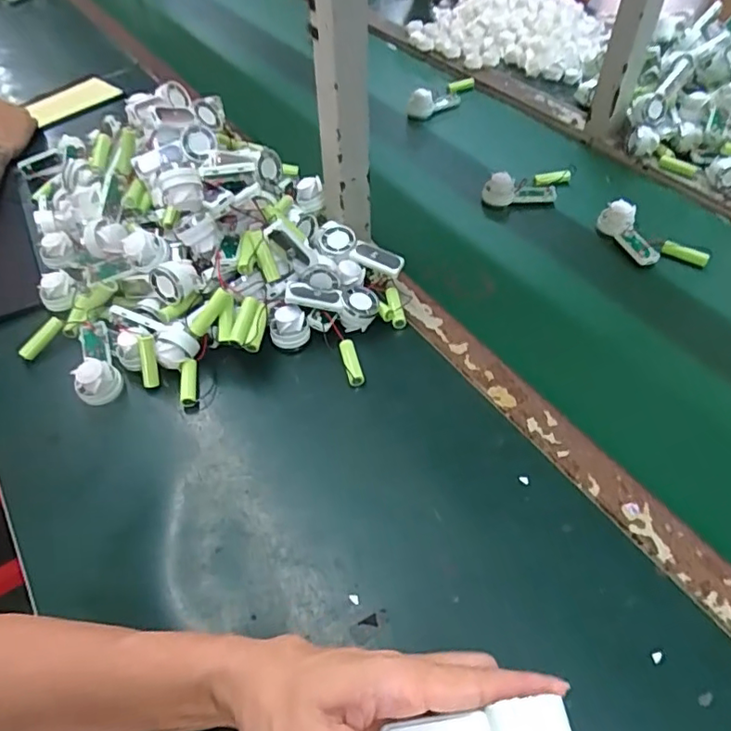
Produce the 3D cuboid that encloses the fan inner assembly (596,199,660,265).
[{"bbox_3d":[0.313,-0.157,0.672,0.025,0.043,0.087,-19,52,-14],"label":"fan inner assembly"}]

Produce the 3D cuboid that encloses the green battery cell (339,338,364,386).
[{"bbox_3d":[-0.014,-0.004,0.554,0.016,0.017,0.055,-11,50,-8],"label":"green battery cell"}]

